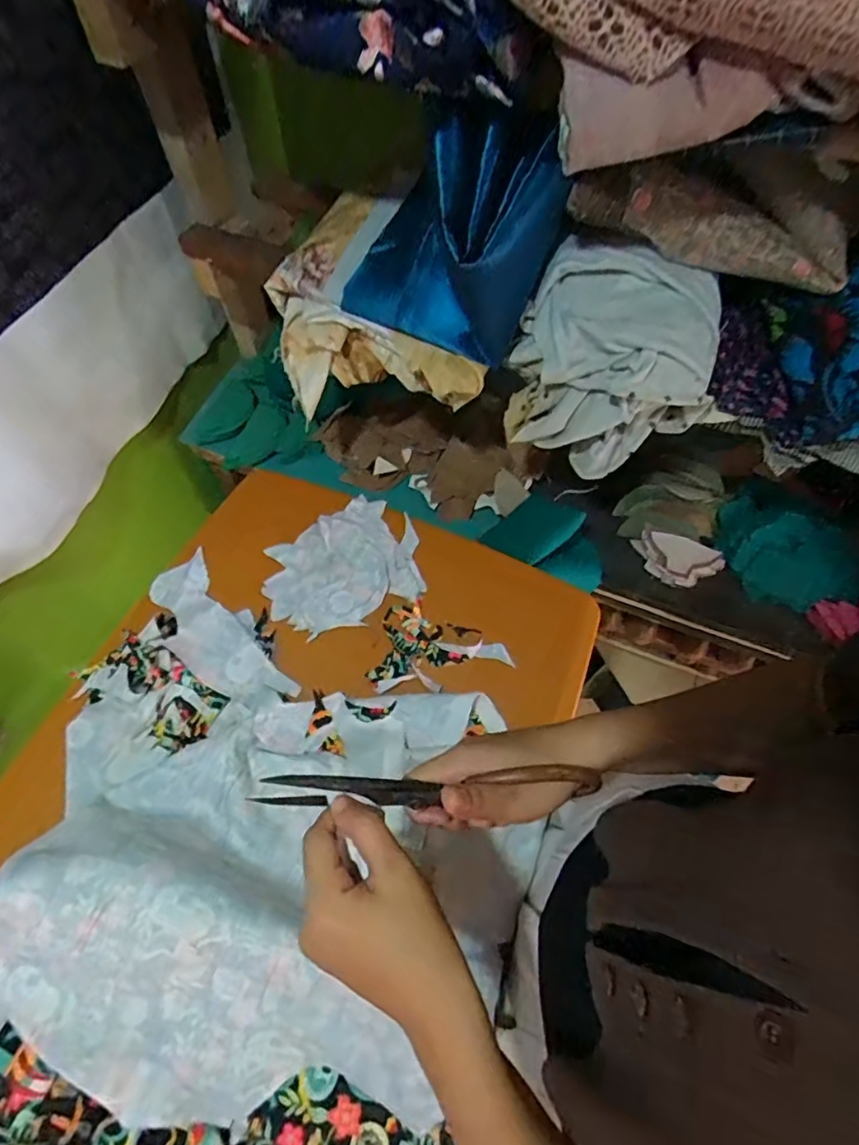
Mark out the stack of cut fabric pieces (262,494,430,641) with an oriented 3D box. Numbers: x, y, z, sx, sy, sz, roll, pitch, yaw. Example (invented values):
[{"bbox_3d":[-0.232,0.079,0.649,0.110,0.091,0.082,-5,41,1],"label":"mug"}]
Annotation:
[{"bbox_3d":[-0.099,-0.006,0.657,0.181,0.015,0.145,-27,65,-15],"label":"stack of cut fabric pieces"}]

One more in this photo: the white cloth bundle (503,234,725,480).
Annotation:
[{"bbox_3d":[0.184,-0.210,0.575,0.187,0.169,0.132,19,63,9],"label":"white cloth bundle"}]

